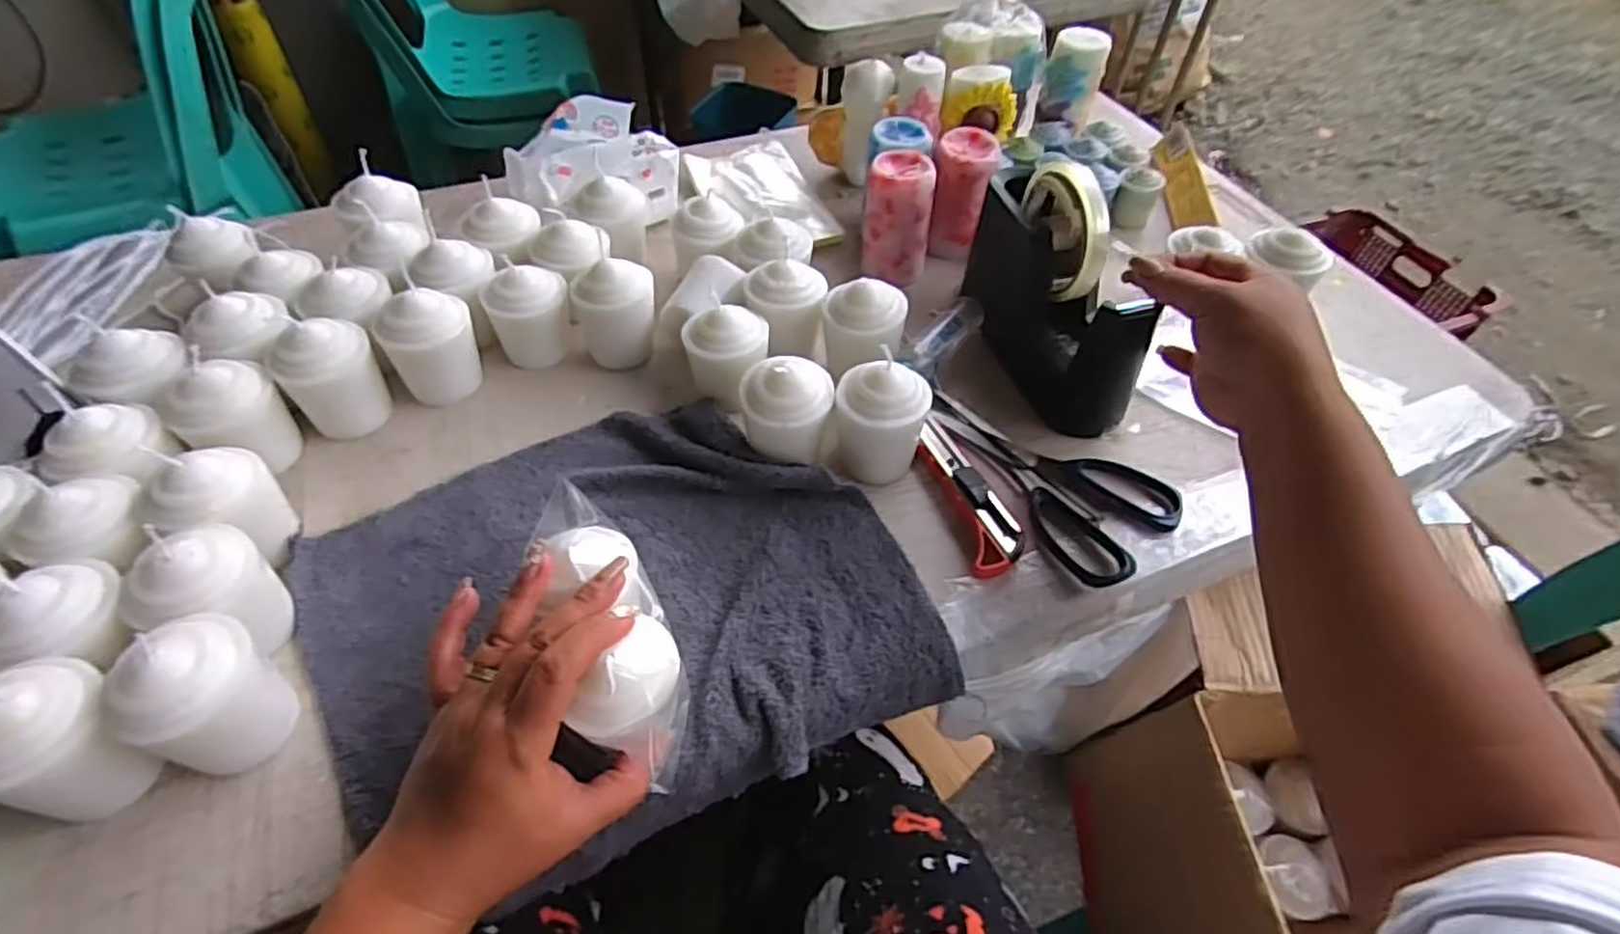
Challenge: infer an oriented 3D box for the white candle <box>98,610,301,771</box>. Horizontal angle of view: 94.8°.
[{"bbox_3d":[-0.274,0.106,0.342,0.054,0.077,0.058,21,53,14],"label":"white candle"}]

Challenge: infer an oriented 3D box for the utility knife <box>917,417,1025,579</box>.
[{"bbox_3d":[0.096,0.014,0.466,0.036,0.015,0.121,-14,53,-13],"label":"utility knife"}]

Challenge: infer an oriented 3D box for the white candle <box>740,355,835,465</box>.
[{"bbox_3d":[-0.015,-0.036,0.459,0.056,0.057,0.046,2,51,0],"label":"white candle"}]

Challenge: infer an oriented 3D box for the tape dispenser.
[{"bbox_3d":[0.167,-0.128,0.511,0.049,0.129,0.174,-14,53,-13],"label":"tape dispenser"}]

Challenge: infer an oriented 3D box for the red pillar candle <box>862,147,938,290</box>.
[{"bbox_3d":[0.071,-0.197,0.597,0.052,0.090,0.057,8,51,4],"label":"red pillar candle"}]

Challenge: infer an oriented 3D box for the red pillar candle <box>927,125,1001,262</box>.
[{"bbox_3d":[0.124,-0.227,0.622,0.049,0.089,0.054,10,52,6],"label":"red pillar candle"}]

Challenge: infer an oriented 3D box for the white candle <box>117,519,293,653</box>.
[{"bbox_3d":[-0.305,0.062,0.381,0.052,0.068,0.054,1,51,-1],"label":"white candle"}]

